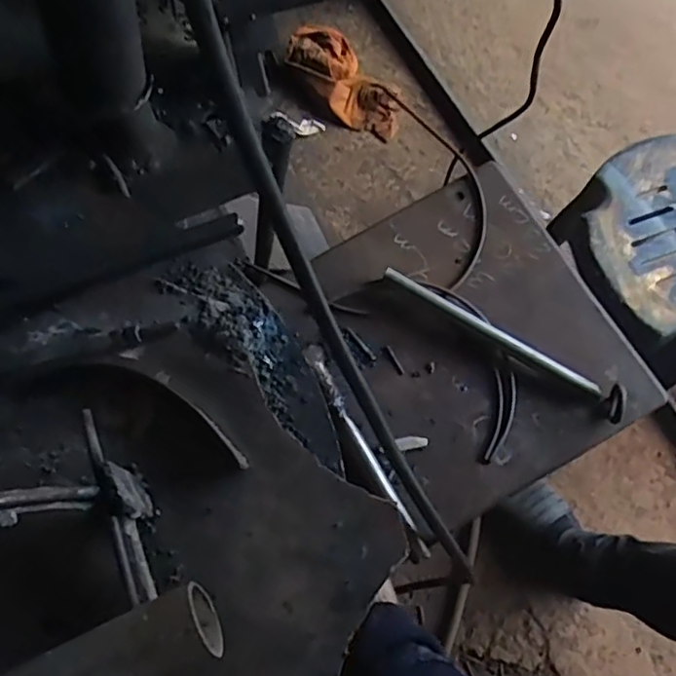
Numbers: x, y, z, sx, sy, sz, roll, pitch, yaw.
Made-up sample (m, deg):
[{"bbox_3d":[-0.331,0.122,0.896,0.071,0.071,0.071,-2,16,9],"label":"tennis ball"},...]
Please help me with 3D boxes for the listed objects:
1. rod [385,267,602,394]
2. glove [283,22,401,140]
[{"bbox_3d":[0.155,-0.010,0.646,0.238,0.014,0.015,30,75,10],"label":"rod"},{"bbox_3d":[0.021,-0.545,1.353,0.295,0.043,0.142,45,76,-4],"label":"glove"}]

